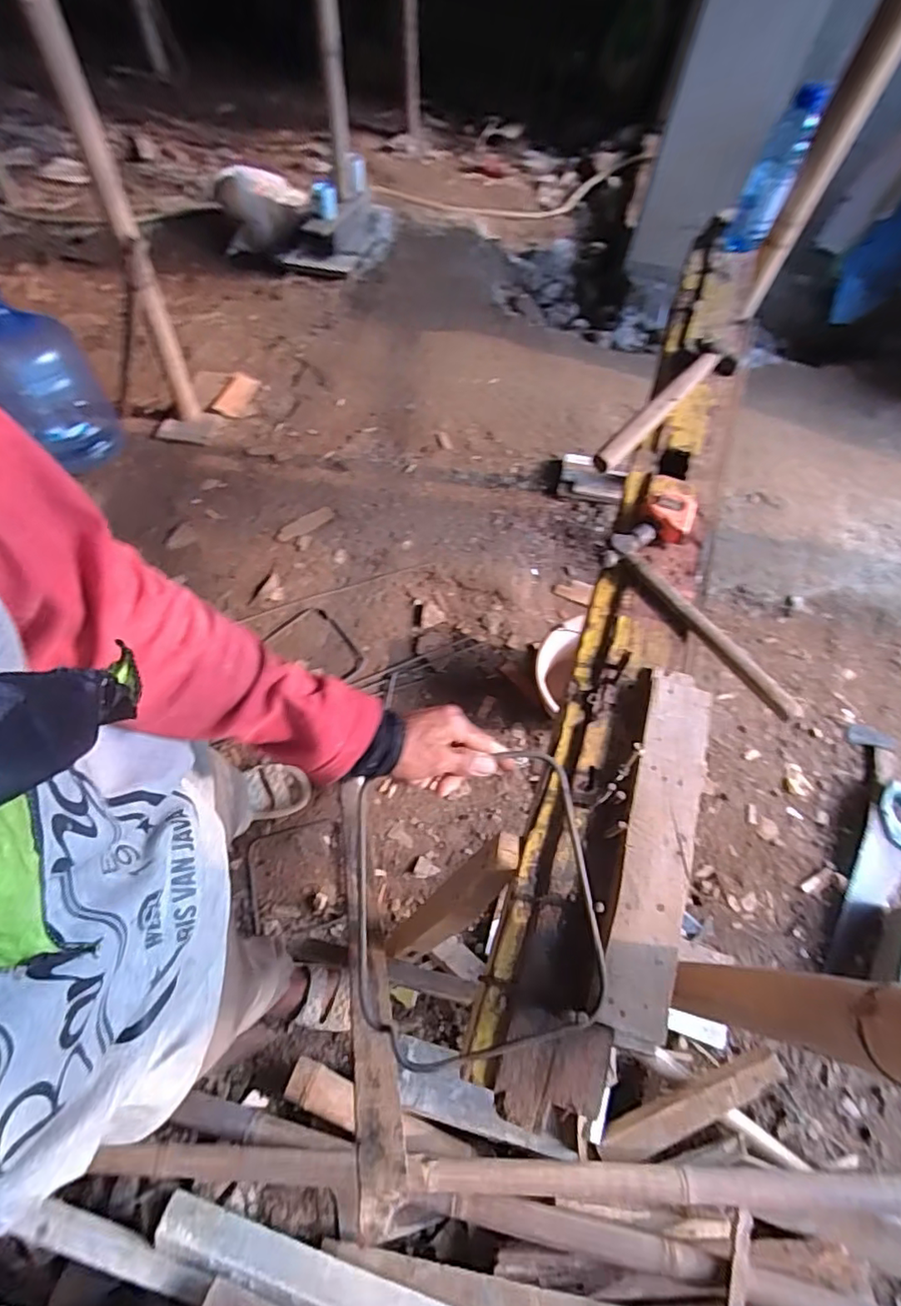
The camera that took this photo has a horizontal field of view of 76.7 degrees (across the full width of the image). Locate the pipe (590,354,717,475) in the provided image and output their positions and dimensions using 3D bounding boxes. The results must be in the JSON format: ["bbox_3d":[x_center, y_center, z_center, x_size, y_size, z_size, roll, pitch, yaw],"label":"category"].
[{"bbox_3d":[0.289,-0.339,0.780,0.025,0.025,0.303,38,67,15],"label":"pipe"}]

